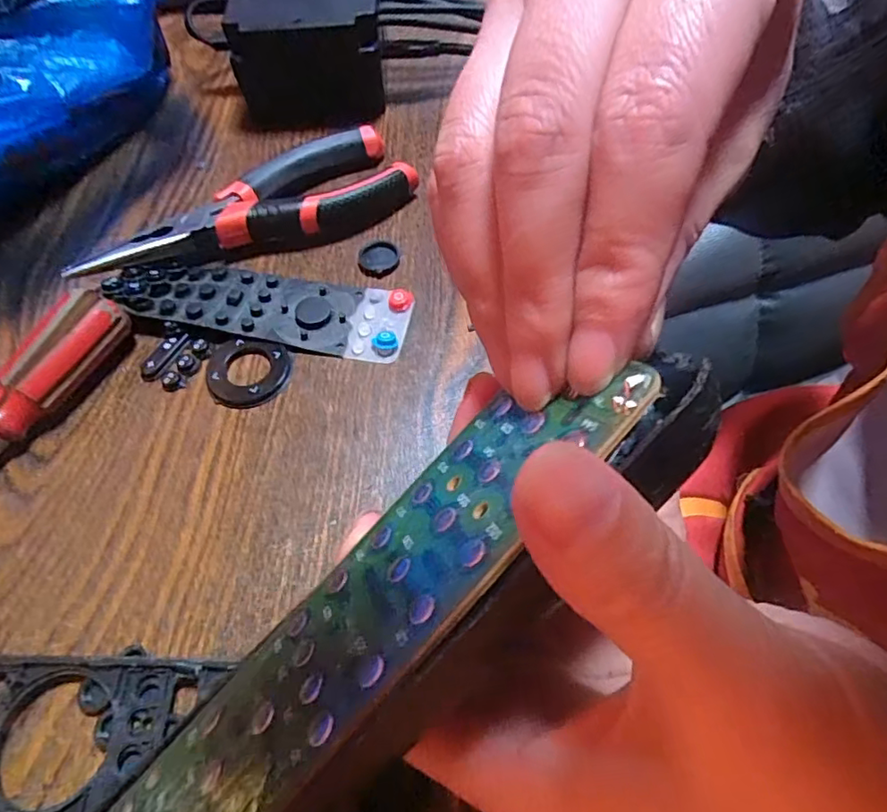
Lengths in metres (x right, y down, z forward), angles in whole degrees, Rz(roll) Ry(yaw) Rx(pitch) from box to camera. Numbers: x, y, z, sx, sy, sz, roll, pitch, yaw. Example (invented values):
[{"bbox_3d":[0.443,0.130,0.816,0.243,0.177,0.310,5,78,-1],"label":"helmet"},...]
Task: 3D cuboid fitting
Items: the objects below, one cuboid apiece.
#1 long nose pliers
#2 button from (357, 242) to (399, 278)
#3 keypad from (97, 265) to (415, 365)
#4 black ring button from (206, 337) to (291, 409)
[{"bbox_3d":[-0.088,-0.088,0.267,0.148,0.016,0.049,-28,61,-13],"label":"long nose pliers"},{"bbox_3d":[-0.030,-0.067,0.262,0.018,0.004,0.019,-1,59,2],"label":"button"},{"bbox_3d":[-0.078,-0.044,0.246,0.124,0.013,0.037,8,60,8],"label":"keypad"},{"bbox_3d":[-0.081,-0.013,0.233,0.034,0.004,0.030,6,59,7],"label":"black ring button"}]

